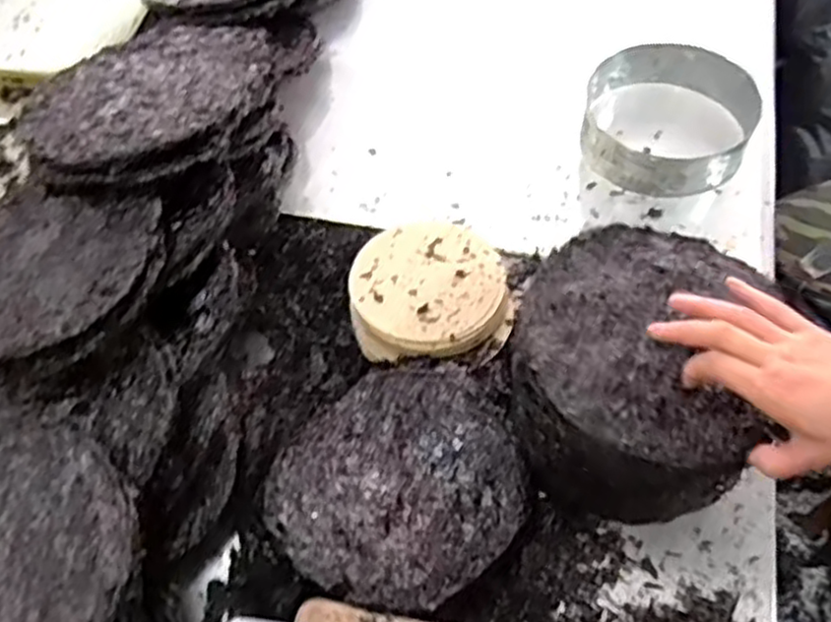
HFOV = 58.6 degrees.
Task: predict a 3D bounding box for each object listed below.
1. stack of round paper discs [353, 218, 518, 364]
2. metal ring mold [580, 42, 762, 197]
[{"bbox_3d":[0.017,-0.015,0.717,0.150,0.053,0.145,4,58,7],"label":"stack of round paper discs"},{"bbox_3d":[0.276,-0.209,0.817,0.177,0.063,0.175,-2,57,3],"label":"metal ring mold"}]

